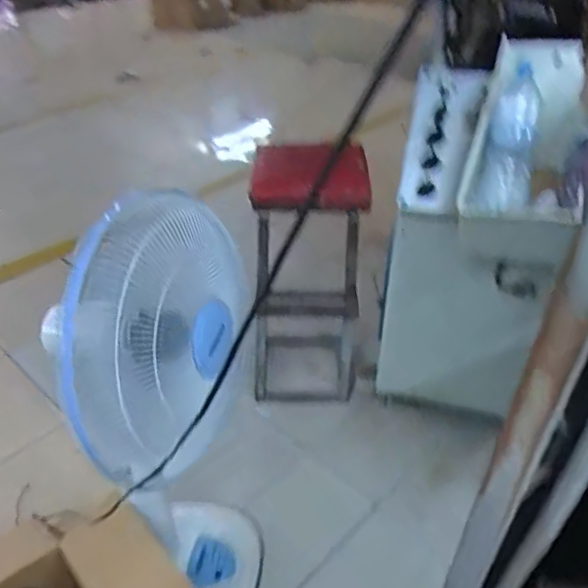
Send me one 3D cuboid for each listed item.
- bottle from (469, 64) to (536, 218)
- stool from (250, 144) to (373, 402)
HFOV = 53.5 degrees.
[{"bbox_3d":[0.429,-0.301,1.148,0.102,0.078,0.317,14,85,15],"label":"bottle"},{"bbox_3d":[0.036,-0.038,1.648,0.320,0.808,0.378,3,37,3],"label":"stool"}]

